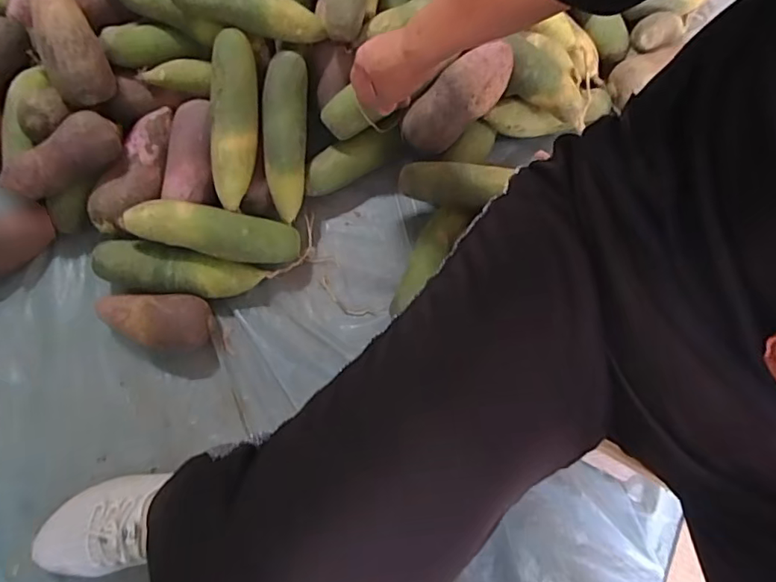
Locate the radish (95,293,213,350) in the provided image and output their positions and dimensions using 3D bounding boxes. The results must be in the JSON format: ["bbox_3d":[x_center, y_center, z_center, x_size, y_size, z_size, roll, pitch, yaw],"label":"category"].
[{"bbox_3d":[-0.280,0.037,0.619,0.131,0.068,0.067,2,74,-3],"label":"radish"}]

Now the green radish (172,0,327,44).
[{"bbox_3d":[-0.165,-0.339,0.625,0.178,0.059,0.046,9,73,-1],"label":"green radish"}]

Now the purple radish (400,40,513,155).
[{"bbox_3d":[0.083,-0.228,0.629,0.161,0.055,0.051,-39,77,27],"label":"purple radish"}]

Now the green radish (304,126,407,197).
[{"bbox_3d":[-0.048,-0.178,0.683,0.140,0.040,0.049,-23,76,-10],"label":"green radish"}]

